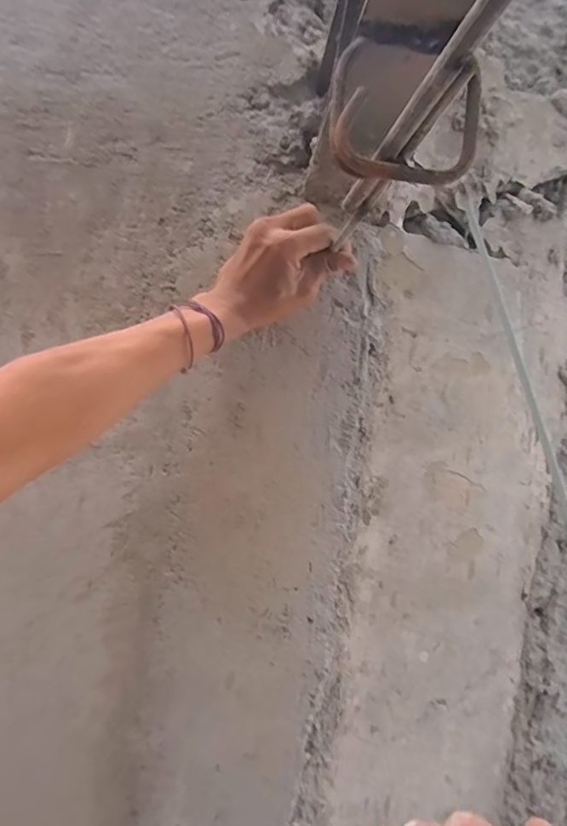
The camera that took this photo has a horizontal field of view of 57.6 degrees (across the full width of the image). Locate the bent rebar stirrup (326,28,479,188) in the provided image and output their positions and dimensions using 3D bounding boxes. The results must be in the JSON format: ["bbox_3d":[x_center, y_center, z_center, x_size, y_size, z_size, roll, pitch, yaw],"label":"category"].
[{"bbox_3d":[0.065,-0.162,0.271,0.078,0.079,0.012,7,2,0],"label":"bent rebar stirrup"}]

